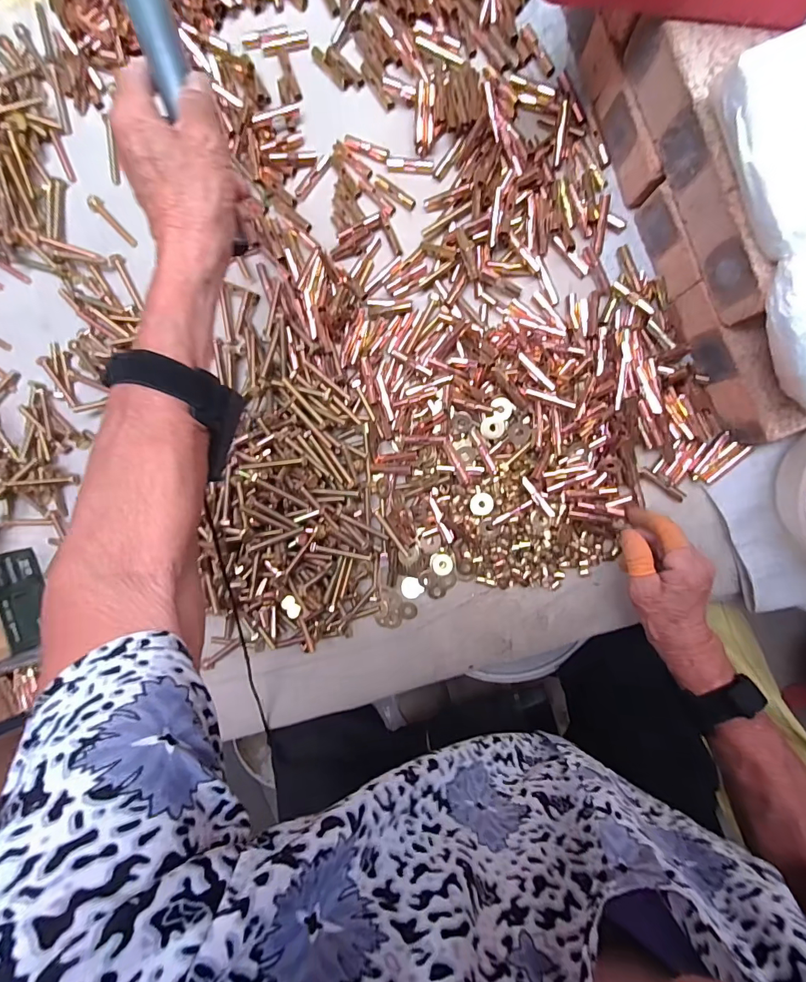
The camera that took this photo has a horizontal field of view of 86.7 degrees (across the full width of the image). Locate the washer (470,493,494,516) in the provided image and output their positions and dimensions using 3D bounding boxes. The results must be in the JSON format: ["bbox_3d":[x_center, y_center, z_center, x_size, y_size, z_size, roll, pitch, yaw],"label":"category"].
[{"bbox_3d":[0.081,0.014,0.440,0.024,0.004,0.023,2,98,17],"label":"washer"}]

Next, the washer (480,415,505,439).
[{"bbox_3d":[0.091,-0.065,0.432,0.022,0.008,0.022,0,95,5],"label":"washer"}]

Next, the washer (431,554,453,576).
[{"bbox_3d":[0.043,0.080,0.464,0.022,0.004,0.024,0,95,5],"label":"washer"}]

